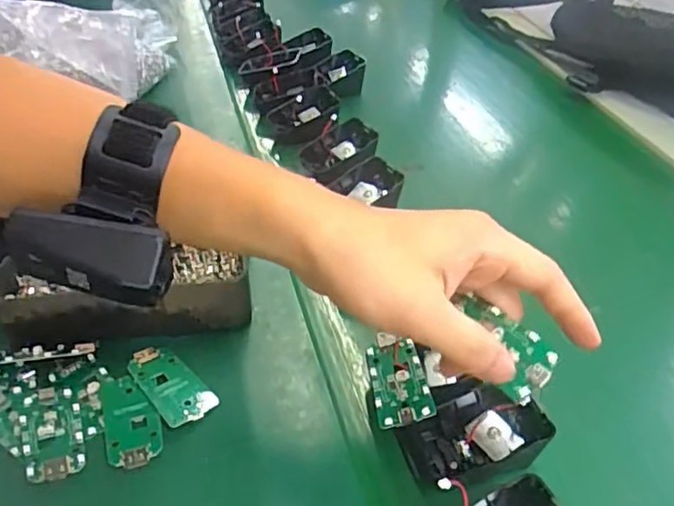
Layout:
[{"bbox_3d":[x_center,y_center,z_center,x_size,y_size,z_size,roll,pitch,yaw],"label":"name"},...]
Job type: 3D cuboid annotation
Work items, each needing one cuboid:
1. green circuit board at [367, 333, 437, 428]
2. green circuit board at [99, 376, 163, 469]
[{"bbox_3d":[0.035,0.074,0.367,0.032,0.004,0.059,-18,44,7],"label":"green circuit board"},{"bbox_3d":[-0.119,0.095,0.360,0.030,0.004,0.063,-12,41,-16],"label":"green circuit board"}]

